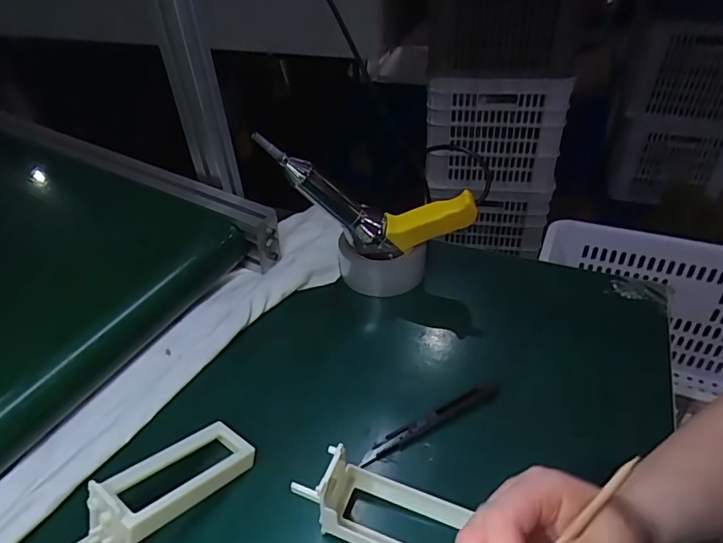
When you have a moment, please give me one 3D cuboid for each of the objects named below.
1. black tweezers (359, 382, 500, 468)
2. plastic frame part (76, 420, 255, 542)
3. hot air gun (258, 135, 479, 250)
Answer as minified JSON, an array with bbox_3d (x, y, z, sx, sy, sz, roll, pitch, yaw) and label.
[{"bbox_3d":[0.067,0.143,0.475,0.150,0.014,0.019,-19,43,-18],"label":"black tweezers"},{"bbox_3d":[-0.163,0.190,0.418,0.059,0.069,0.142,33,29,25],"label":"plastic frame part"},{"bbox_3d":[0.002,-0.084,0.570,0.258,0.100,0.030,16,37,-18],"label":"hot air gun"}]

